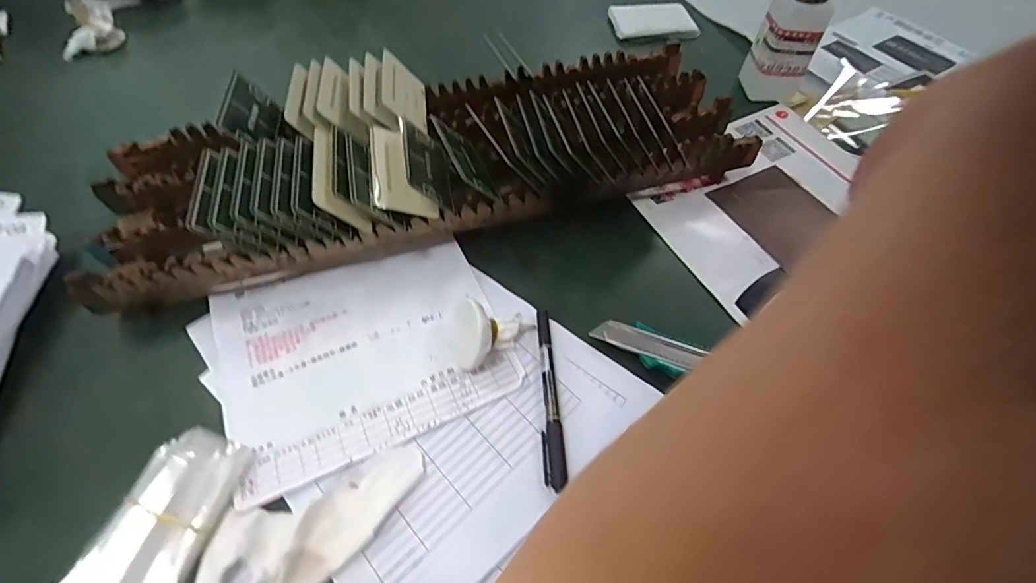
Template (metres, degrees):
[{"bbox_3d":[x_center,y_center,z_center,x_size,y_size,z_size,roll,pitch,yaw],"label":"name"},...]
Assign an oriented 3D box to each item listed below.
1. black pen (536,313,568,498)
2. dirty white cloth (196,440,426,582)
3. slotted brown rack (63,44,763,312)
[{"bbox_3d":[0.024,0.073,0.344,0.016,0.010,0.135,0,58,-3],"label":"black pen"},{"bbox_3d":[-0.134,0.145,0.291,0.156,0.017,0.068,-37,66,-22],"label":"dirty white cloth"},{"bbox_3d":[-0.070,-0.134,0.425,0.576,0.100,0.175,-12,60,-10],"label":"slotted brown rack"}]

